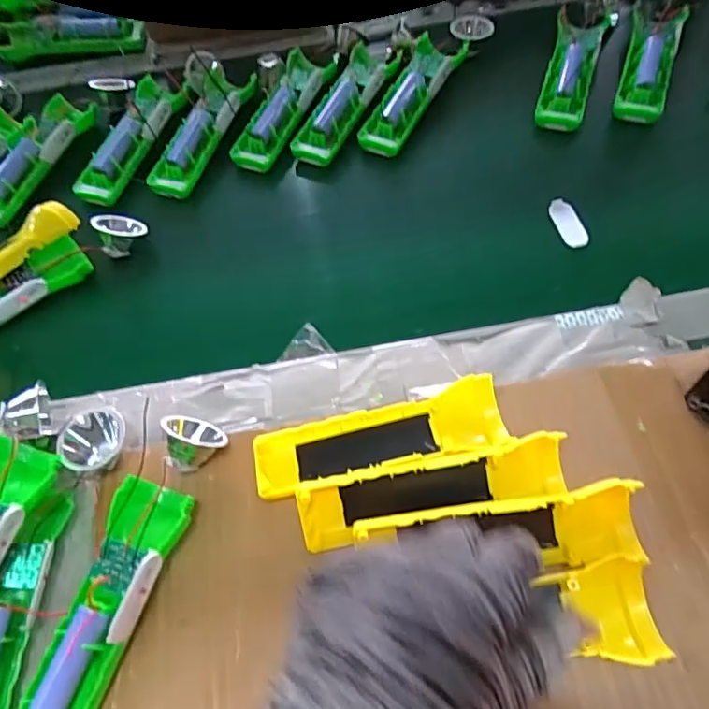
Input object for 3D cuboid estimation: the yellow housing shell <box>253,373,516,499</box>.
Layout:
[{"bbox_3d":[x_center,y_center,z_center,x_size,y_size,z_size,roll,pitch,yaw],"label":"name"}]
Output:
[{"bbox_3d":[0.017,0.057,0.372,0.162,0.029,0.048,-11,61,-2],"label":"yellow housing shell"}]

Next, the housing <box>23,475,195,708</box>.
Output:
[{"bbox_3d":[-0.147,0.154,0.322,0.045,0.031,0.161,17,63,13],"label":"housing"}]

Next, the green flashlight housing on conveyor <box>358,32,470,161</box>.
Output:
[{"bbox_3d":[0.059,-0.261,0.564,0.045,0.026,0.162,24,65,16],"label":"green flashlight housing on conveyor"}]

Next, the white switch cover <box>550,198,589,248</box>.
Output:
[{"bbox_3d":[0.183,-0.113,0.484,0.020,0.005,0.051,-11,61,-2],"label":"white switch cover"}]

